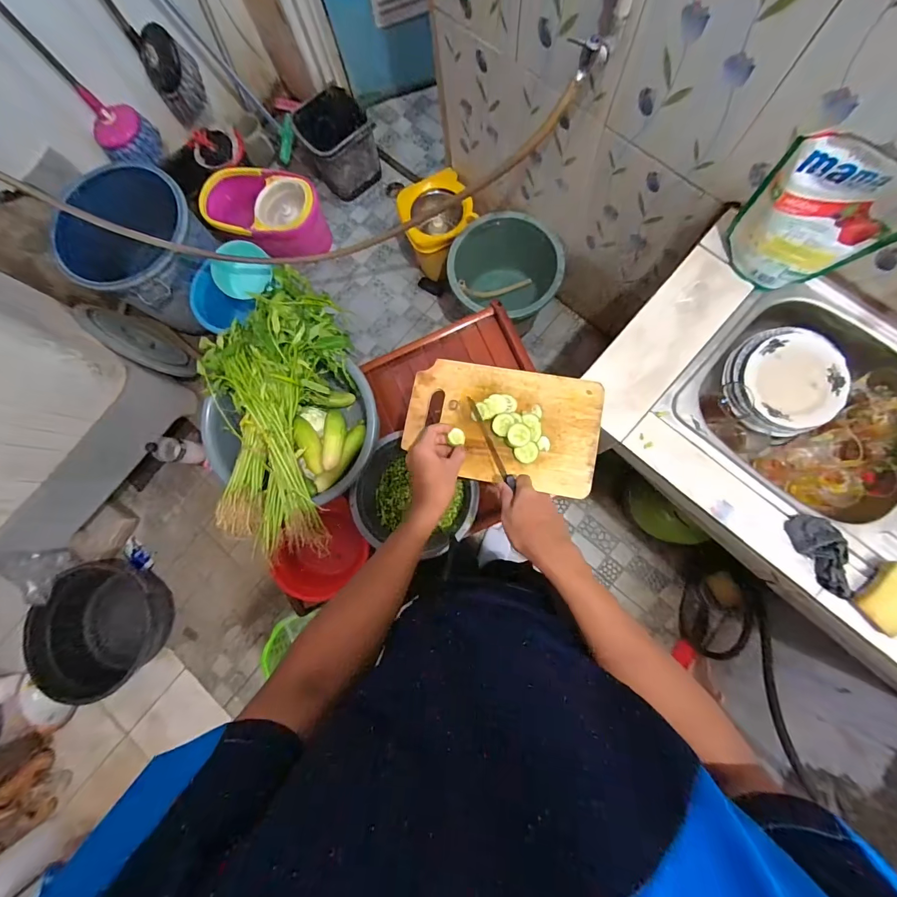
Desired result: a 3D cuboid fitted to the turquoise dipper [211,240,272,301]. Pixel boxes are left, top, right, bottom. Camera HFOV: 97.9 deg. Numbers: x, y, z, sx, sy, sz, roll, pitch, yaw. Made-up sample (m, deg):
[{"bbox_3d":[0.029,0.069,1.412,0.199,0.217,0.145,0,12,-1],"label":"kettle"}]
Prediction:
[{"bbox_3d":[-0.693,-0.601,1.306,0.181,0.165,0.085,-53,48,7],"label":"turquoise dipper"}]

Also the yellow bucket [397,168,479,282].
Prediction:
[{"bbox_3d":[-0.035,-0.767,1.373,0.221,0.254,0.215,-25,81,1],"label":"yellow bucket"}]

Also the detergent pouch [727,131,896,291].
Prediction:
[{"bbox_3d":[0.555,-0.339,0.595,0.192,0.213,0.056,36,87,9],"label":"detergent pouch"}]

